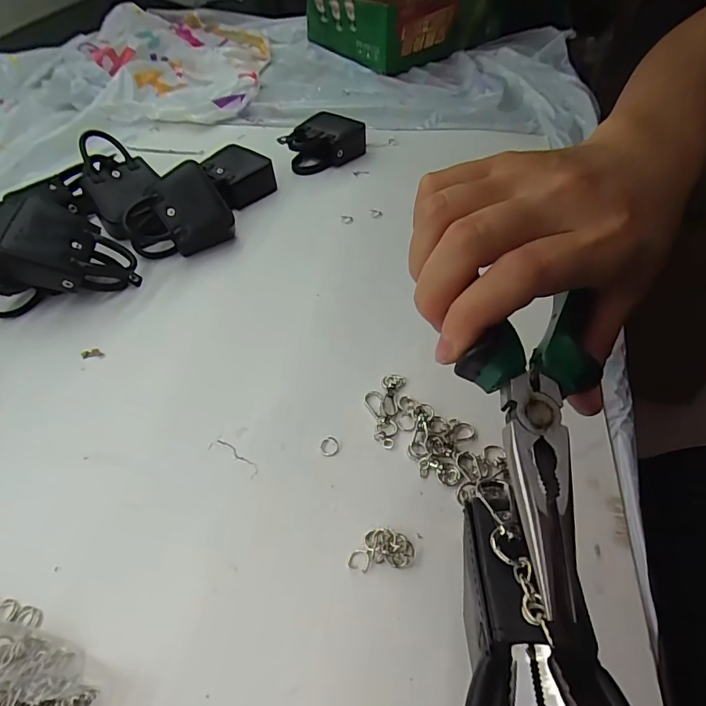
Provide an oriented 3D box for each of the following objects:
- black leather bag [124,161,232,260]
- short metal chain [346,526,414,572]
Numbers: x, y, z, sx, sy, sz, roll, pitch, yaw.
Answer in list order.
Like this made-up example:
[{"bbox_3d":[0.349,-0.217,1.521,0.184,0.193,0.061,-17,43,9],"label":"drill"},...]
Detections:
[{"bbox_3d":[-0.174,-0.134,0.446,0.095,0.065,0.068,-24,53,-16],"label":"black leather bag"},{"bbox_3d":[0.016,0.113,0.264,0.037,0.009,0.024,-5,50,-1],"label":"short metal chain"}]

